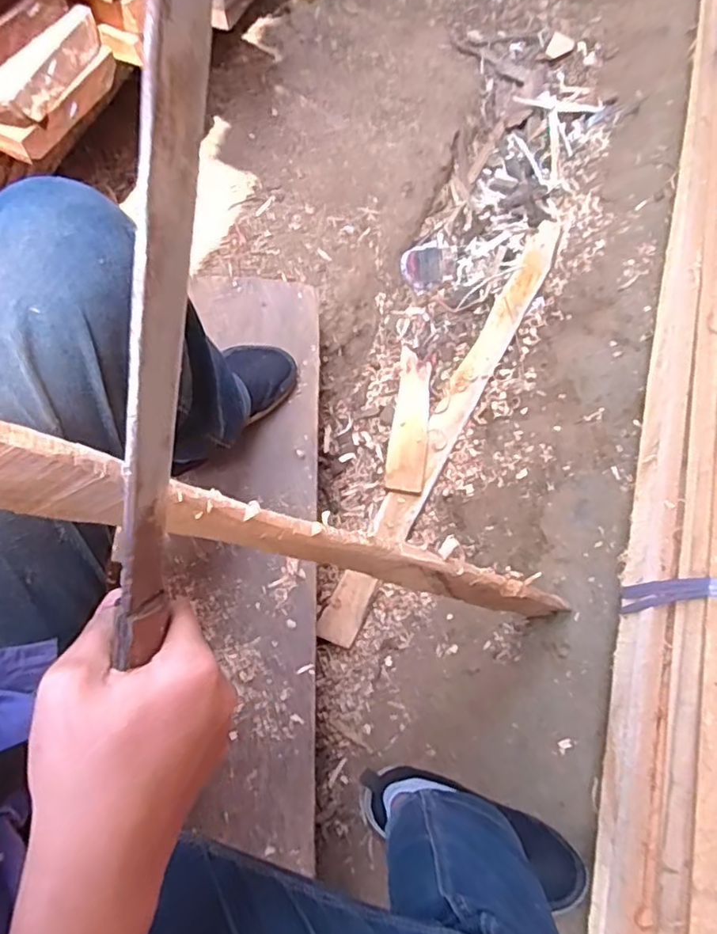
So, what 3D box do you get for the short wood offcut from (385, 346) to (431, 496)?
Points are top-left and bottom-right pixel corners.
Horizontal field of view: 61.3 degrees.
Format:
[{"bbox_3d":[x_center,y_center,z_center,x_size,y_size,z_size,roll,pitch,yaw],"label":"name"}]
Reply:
[{"bbox_3d":[0.088,-0.079,1.023,0.062,0.022,0.257,8,73,2],"label":"short wood offcut"}]

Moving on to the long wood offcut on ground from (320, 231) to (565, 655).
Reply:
[{"bbox_3d":[0.162,-0.096,1.033,0.058,0.021,0.853,28,75,7],"label":"long wood offcut on ground"}]

